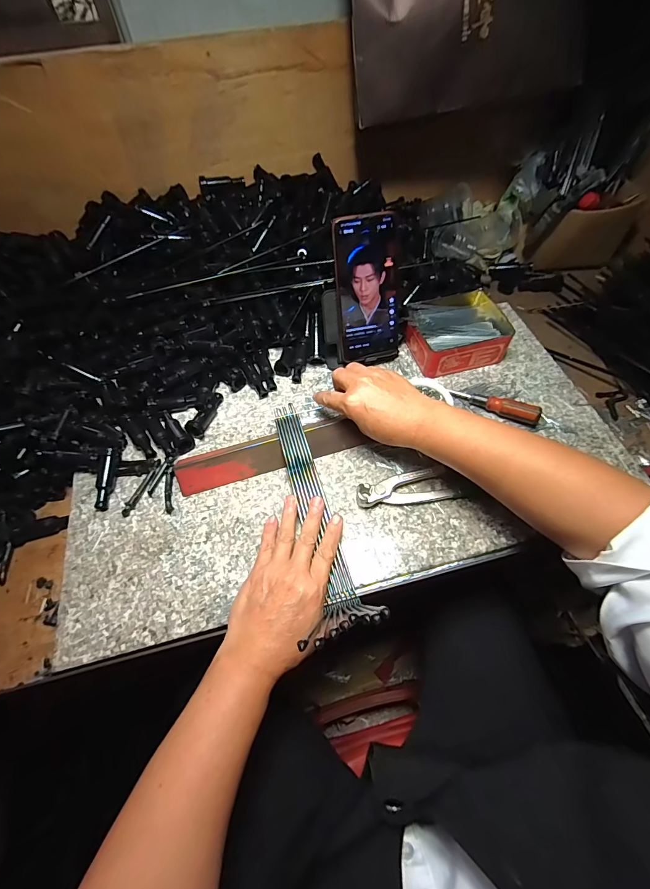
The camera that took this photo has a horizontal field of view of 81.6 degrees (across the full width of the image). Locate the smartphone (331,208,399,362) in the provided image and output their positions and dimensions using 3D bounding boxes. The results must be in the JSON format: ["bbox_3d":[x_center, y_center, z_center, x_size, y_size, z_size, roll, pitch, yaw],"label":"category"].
[{"bbox_3d":[0.053,-0.188,0.462,0.076,0.162,0.008,-10,33,-4],"label":"smartphone"}]

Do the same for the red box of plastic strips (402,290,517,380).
[{"bbox_3d":[0.178,-0.155,0.519,0.126,0.050,0.110,-19,59,-9],"label":"red box of plastic strips"}]

